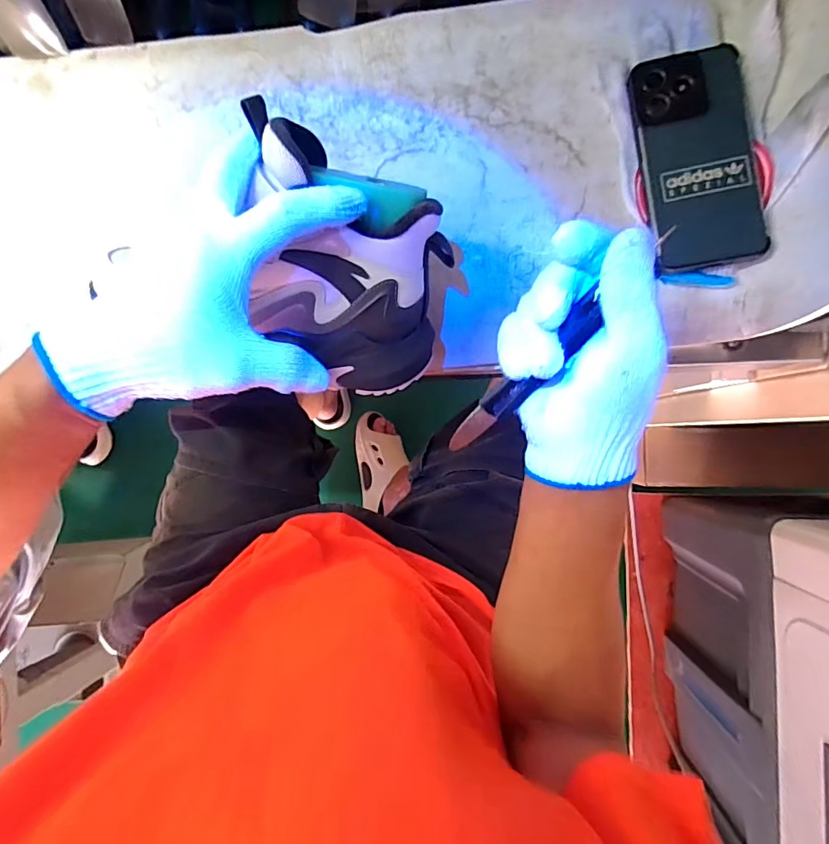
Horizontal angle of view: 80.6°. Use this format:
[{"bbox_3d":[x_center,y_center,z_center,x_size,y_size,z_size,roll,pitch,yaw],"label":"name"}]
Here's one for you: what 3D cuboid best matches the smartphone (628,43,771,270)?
[{"bbox_3d":[0.215,-0.200,0.371,0.076,0.007,0.160,-9,88,10],"label":"smartphone"}]

